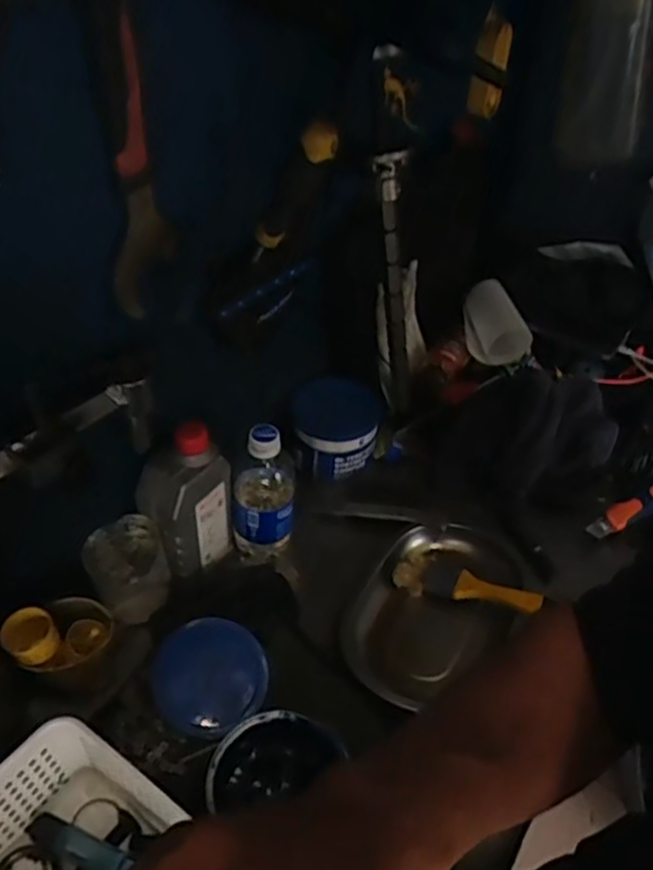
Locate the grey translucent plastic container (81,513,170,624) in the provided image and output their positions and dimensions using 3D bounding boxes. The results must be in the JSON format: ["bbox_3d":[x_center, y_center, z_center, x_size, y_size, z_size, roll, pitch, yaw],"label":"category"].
[{"bbox_3d":[-0.188,0.127,0.659,0.065,0.092,0.052,-24,48,-25],"label":"grey translucent plastic container"}]

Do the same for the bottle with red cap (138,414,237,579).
[{"bbox_3d":[-0.134,0.066,0.670,0.052,0.168,0.076,28,49,26],"label":"bottle with red cap"}]

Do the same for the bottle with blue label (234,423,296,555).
[{"bbox_3d":[-0.063,0.060,0.706,0.065,0.164,0.056,-2,42,-4],"label":"bottle with blue label"}]

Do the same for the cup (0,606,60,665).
[{"bbox_3d":[-0.238,0.162,0.555,0.039,0.026,0.037,1,42,-1],"label":"cup"}]

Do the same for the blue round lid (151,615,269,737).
[{"bbox_3d":[-0.103,0.214,0.617,0.096,0.009,0.096,6,55,-9],"label":"blue round lid"}]

